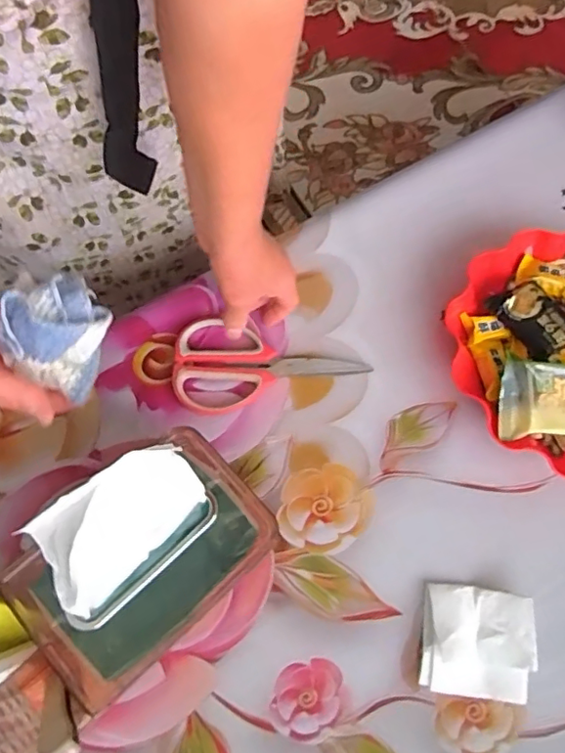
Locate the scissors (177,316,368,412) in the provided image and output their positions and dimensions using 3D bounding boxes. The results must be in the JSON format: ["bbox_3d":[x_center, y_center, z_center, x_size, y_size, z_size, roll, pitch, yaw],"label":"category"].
[{"bbox_3d":[-0.013,-0.011,0.538,0.177,0.010,0.092,1,72,-4],"label":"scissors"}]

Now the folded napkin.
[{"bbox_3d":[0.158,0.215,0.455,0.085,0.020,0.082,8,72,3],"label":"folded napkin"}]

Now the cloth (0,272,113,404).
[{"bbox_3d":[-0.158,-0.029,0.402,0.068,0.052,0.072,-41,76,-12],"label":"cloth"}]

